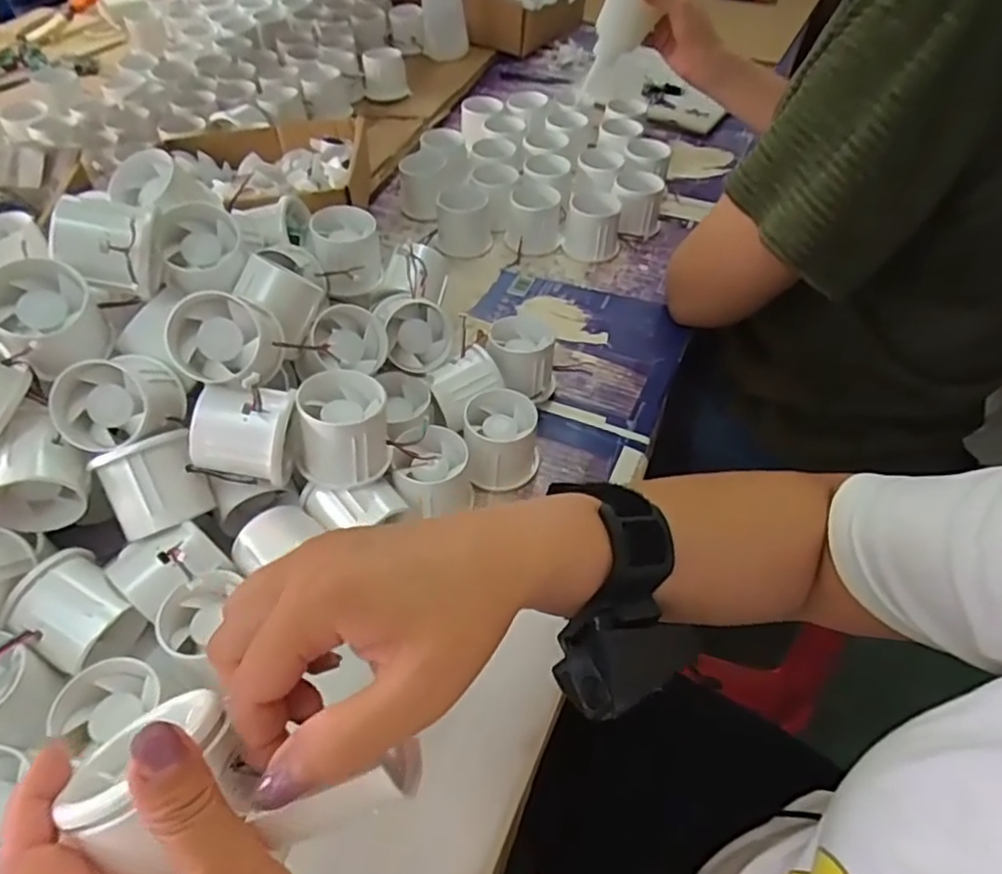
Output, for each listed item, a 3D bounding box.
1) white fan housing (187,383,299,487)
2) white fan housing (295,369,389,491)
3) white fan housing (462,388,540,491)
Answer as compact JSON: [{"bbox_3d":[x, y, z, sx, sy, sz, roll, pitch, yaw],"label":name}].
[{"bbox_3d":[-0.150,-0.004,0.393,0.051,0.052,0.051,5,34,-14],"label":"white fan housing"},{"bbox_3d":[-0.098,-0.002,0.412,0.058,0.057,0.058,-10,49,-10],"label":"white fan housing"},{"bbox_3d":[0.001,0.003,0.475,0.054,0.048,0.053,-2,48,-4],"label":"white fan housing"}]

